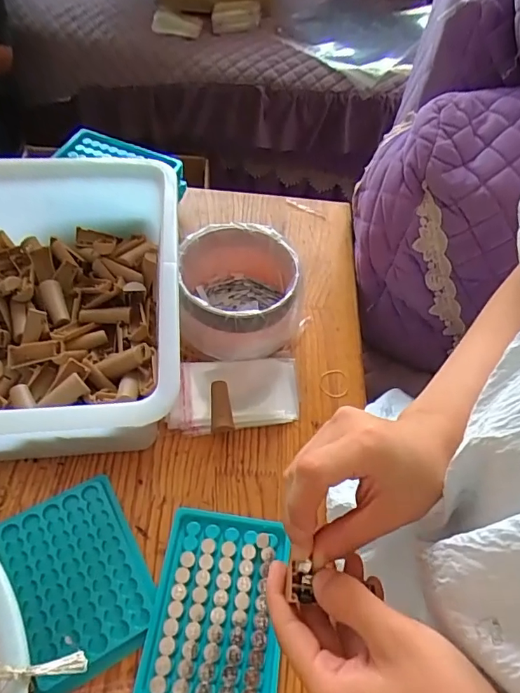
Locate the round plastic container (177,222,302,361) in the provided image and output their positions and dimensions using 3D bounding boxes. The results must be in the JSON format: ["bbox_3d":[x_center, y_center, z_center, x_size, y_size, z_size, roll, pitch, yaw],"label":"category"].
[{"bbox_3d":[-0.022,-0.050,0.482,0.108,0.089,0.117,3,54,-4],"label":"round plastic container"}]

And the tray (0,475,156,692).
[{"bbox_3d":[-0.137,0.170,0.363,0.091,0.006,0.128,-25,60,-21],"label":"tray"}]

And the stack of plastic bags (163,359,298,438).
[{"bbox_3d":[-0.023,0.044,0.461,0.124,0.014,0.070,-6,55,-9],"label":"stack of plastic bags"}]

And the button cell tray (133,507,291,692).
[{"bbox_3d":[-0.031,0.193,0.358,0.094,0.009,0.132,8,54,1],"label":"button cell tray"}]

